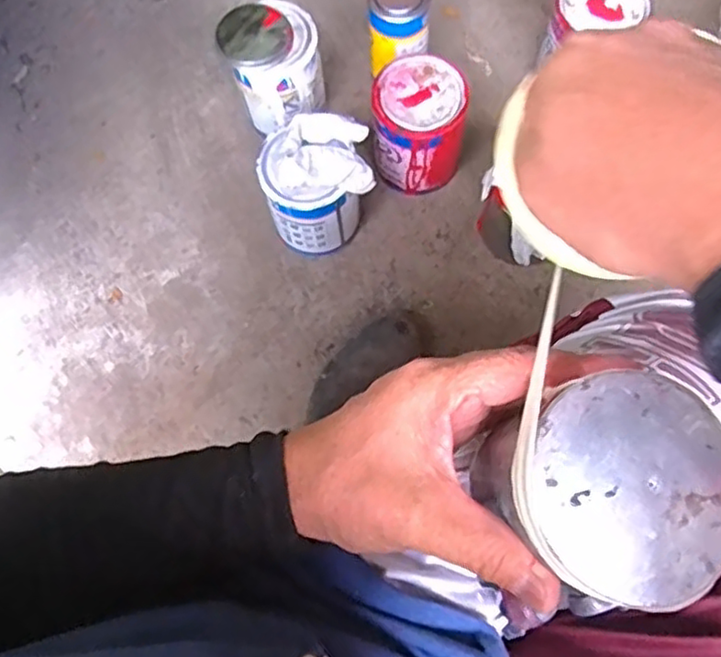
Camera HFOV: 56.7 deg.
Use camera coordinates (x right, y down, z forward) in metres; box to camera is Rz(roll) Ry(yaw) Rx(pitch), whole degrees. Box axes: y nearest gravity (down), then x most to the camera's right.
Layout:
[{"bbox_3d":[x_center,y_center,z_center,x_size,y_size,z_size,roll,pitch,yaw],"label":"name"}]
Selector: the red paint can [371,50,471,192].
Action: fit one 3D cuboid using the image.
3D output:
[{"bbox_3d":[0.070,-0.234,0.796,0.108,0.135,0.111,-1,72,2],"label":"red paint can"}]

